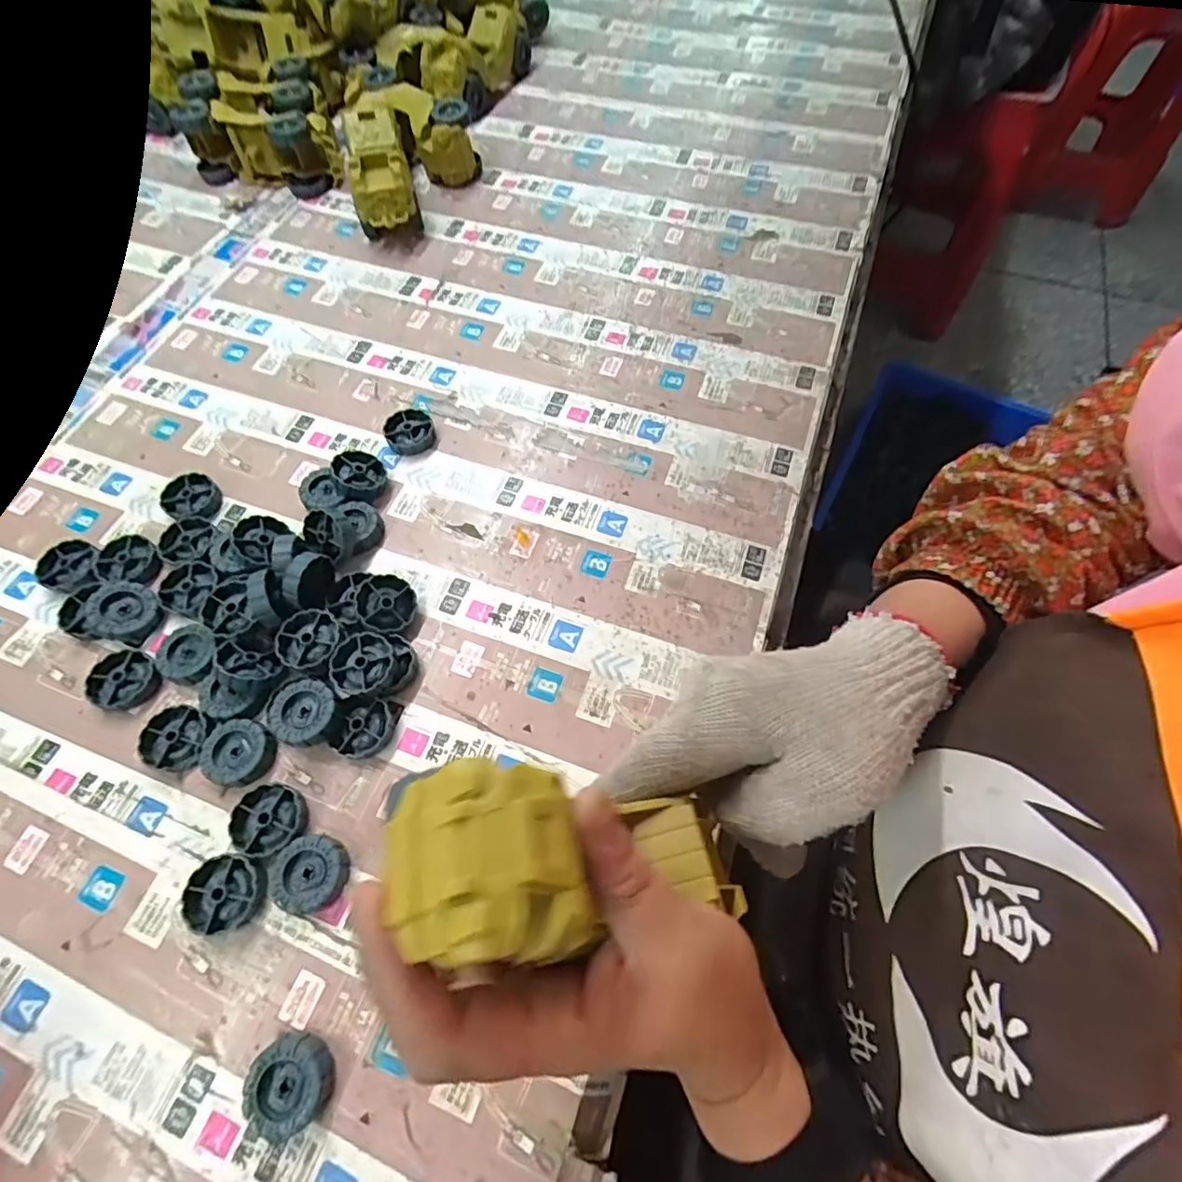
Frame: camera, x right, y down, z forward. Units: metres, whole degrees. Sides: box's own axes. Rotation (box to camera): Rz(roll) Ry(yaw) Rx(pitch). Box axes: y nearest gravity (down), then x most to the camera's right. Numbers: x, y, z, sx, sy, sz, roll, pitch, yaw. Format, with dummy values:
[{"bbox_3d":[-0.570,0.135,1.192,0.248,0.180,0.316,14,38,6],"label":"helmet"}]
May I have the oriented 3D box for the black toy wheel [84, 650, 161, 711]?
[{"bbox_3d":[-0.299,0.058,0.361,0.039,0.012,0.036,-1,65,1],"label":"black toy wheel"}]

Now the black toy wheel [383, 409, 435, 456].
[{"bbox_3d":[-0.147,-0.129,0.456,0.037,0.012,0.040,-1,65,1],"label":"black toy wheel"}]

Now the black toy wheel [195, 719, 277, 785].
[{"bbox_3d":[-0.211,0.097,0.339,0.041,0.012,0.036,19,67,10],"label":"black toy wheel"}]

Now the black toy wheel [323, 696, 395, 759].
[{"bbox_3d":[-0.141,0.085,0.349,0.035,0.015,0.036,-1,65,1],"label":"black toy wheel"}]

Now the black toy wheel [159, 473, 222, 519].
[{"bbox_3d":[-0.301,-0.070,0.429,0.046,0.012,0.039,29,69,14],"label":"black toy wheel"}]

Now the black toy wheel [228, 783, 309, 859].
[{"bbox_3d":[-0.185,0.133,0.327,0.041,0.011,0.037,18,66,10],"label":"black toy wheel"}]

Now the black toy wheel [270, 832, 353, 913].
[{"bbox_3d":[-0.156,0.157,0.313,0.039,0.013,0.038,-1,65,1],"label":"black toy wheel"}]

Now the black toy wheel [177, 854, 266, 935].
[{"bbox_3d":[-0.198,0.164,0.306,0.041,0.011,0.036,-11,65,-4],"label":"black toy wheel"}]

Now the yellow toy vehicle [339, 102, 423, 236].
[{"bbox_3d":[-0.205,-0.410,0.555,0.058,0.062,0.154,-14,65,-5],"label":"yellow toy vehicle"}]

